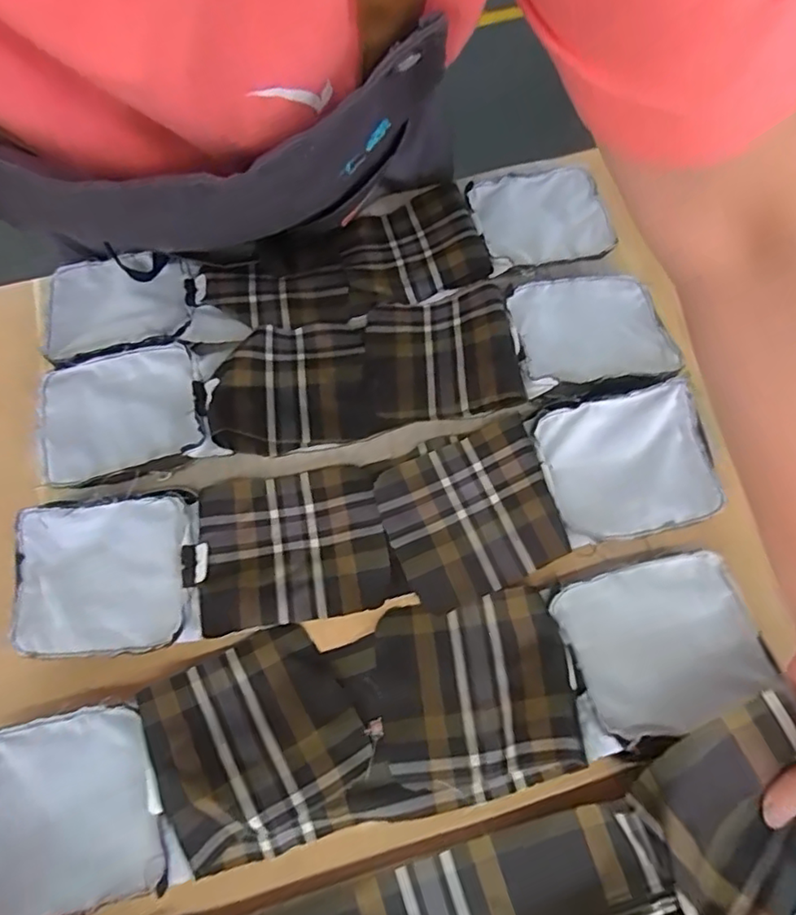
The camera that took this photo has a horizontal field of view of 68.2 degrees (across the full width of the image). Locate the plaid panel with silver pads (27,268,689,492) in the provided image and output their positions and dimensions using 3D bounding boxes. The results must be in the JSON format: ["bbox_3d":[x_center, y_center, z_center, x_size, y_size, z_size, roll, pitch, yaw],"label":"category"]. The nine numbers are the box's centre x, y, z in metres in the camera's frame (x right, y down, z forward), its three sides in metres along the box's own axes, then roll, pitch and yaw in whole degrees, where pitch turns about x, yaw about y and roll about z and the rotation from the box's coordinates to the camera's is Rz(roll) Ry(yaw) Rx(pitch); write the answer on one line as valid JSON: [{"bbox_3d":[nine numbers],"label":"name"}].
[{"bbox_3d":[-0.038,-0.079,0.503,0.524,0.030,0.124,-9,65,-4],"label":"plaid panel with silver pads"}]

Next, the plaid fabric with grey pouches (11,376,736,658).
[{"bbox_3d":[-0.021,0.054,0.448,0.528,0.027,0.122,-12,69,-2],"label":"plaid fabric with grey pouches"}]

